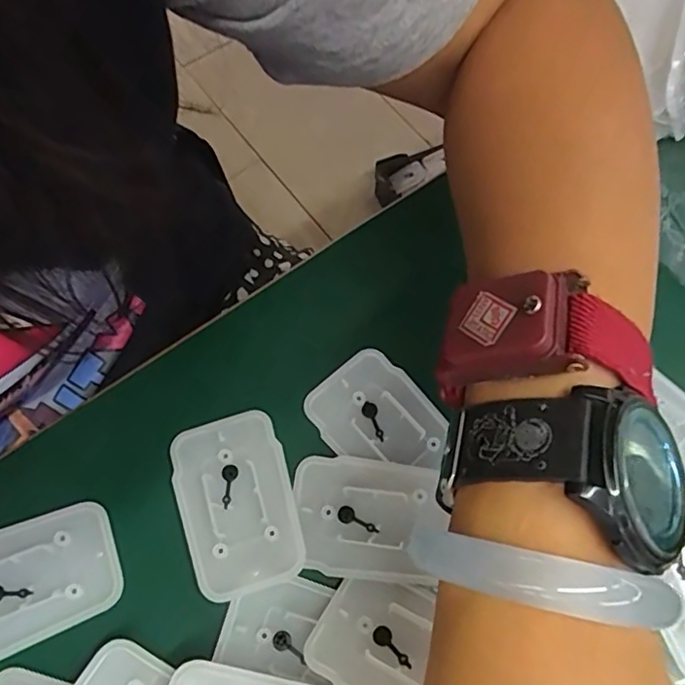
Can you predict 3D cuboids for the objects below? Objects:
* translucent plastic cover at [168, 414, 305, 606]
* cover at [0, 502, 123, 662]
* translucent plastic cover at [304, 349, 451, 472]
[{"bbox_3d":[-0.042,0.063,0.234,0.043,0.005,0.067,-18,71,-7],"label":"translucent plastic cover"},{"bbox_3d":[-0.122,0.092,0.223,0.068,0.004,0.044,-20,71,-8],"label":"cover"},{"bbox_3d":[0.016,0.033,0.249,0.045,0.004,0.056,-37,74,-13],"label":"translucent plastic cover"}]

